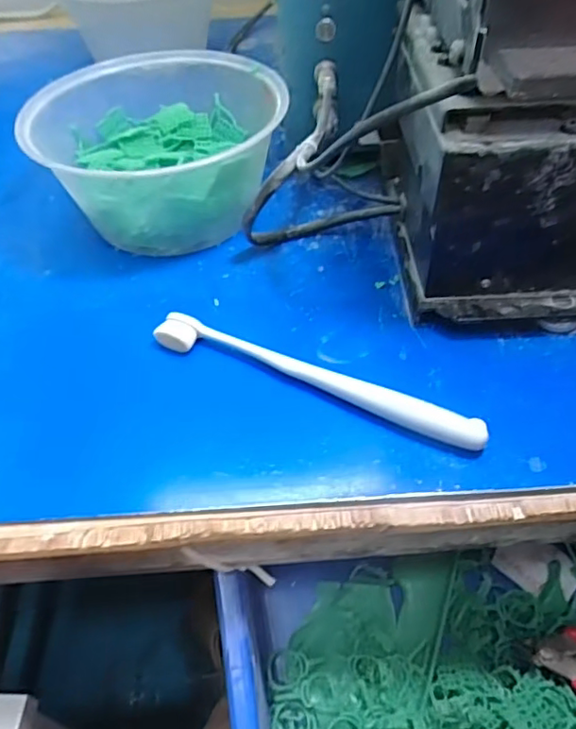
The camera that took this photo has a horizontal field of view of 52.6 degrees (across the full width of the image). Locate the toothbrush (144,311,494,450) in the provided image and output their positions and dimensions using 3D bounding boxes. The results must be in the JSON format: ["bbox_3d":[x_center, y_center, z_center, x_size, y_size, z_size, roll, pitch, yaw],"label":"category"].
[{"bbox_3d":[0.011,0.007,0.306,0.181,0.012,0.020,19,53,18],"label":"toothbrush"}]

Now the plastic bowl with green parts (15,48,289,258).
[{"bbox_3d":[-0.085,-0.145,0.403,0.146,0.074,0.151,-2,49,2],"label":"plastic bowl with green parts"}]

